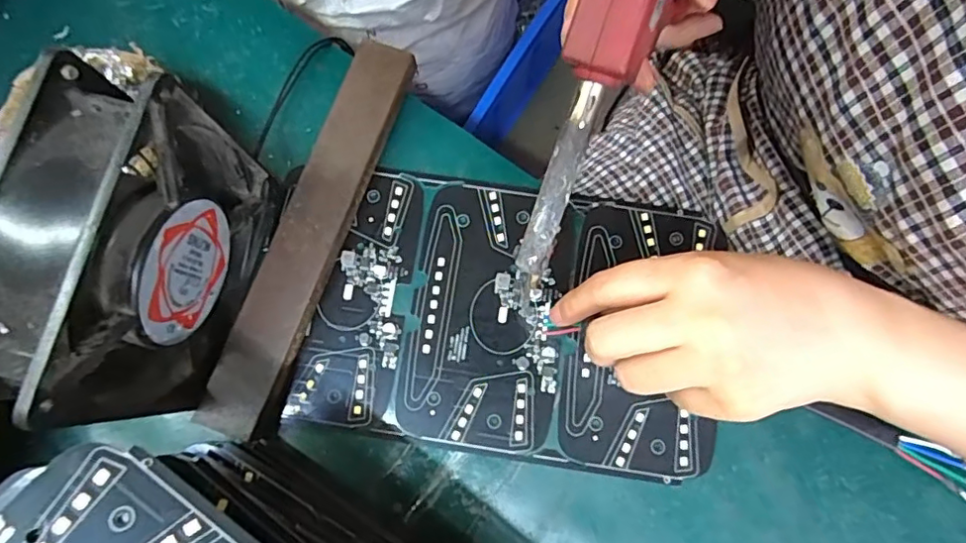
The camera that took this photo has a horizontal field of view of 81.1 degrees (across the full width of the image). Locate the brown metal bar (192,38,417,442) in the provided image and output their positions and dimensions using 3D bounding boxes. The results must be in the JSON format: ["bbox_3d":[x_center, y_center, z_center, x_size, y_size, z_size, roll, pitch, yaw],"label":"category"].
[{"bbox_3d":[-0.084,-0.021,0.286,0.031,0.018,0.205,20,80,4],"label":"brown metal bar"}]

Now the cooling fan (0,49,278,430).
[{"bbox_3d":[-0.136,-0.003,0.225,0.044,0.107,0.126,15,80,3],"label":"cooling fan"}]

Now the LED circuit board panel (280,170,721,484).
[{"bbox_3d":[0.012,0.022,0.286,0.195,0.004,0.132,8,79,2],"label":"LED circuit board panel"}]

